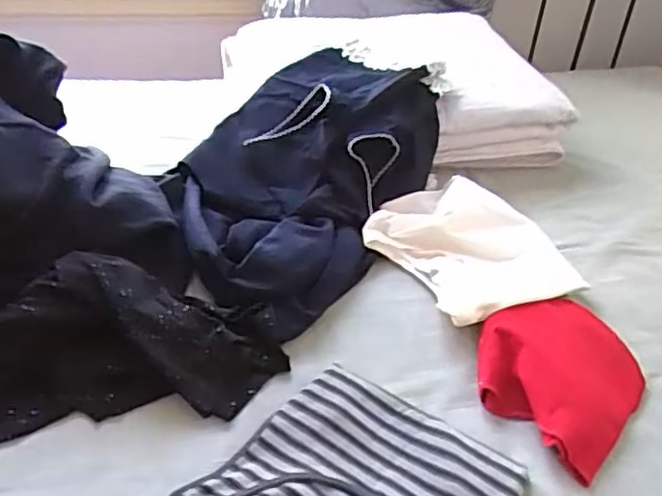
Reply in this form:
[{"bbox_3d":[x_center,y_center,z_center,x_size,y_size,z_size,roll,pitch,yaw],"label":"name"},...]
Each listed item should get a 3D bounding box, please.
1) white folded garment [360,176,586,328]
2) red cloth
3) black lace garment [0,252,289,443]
[{"bbox_3d":[0.174,-0.005,0.856,0.208,0.060,0.253,-16,40,-27],"label":"white folded garment"},{"bbox_3d":[0.243,0.126,0.689,0.161,0.044,0.205,29,41,30],"label":"red cloth"},{"bbox_3d":[-0.227,0.089,0.649,0.344,0.087,0.145,-4,36,-10],"label":"black lace garment"}]

